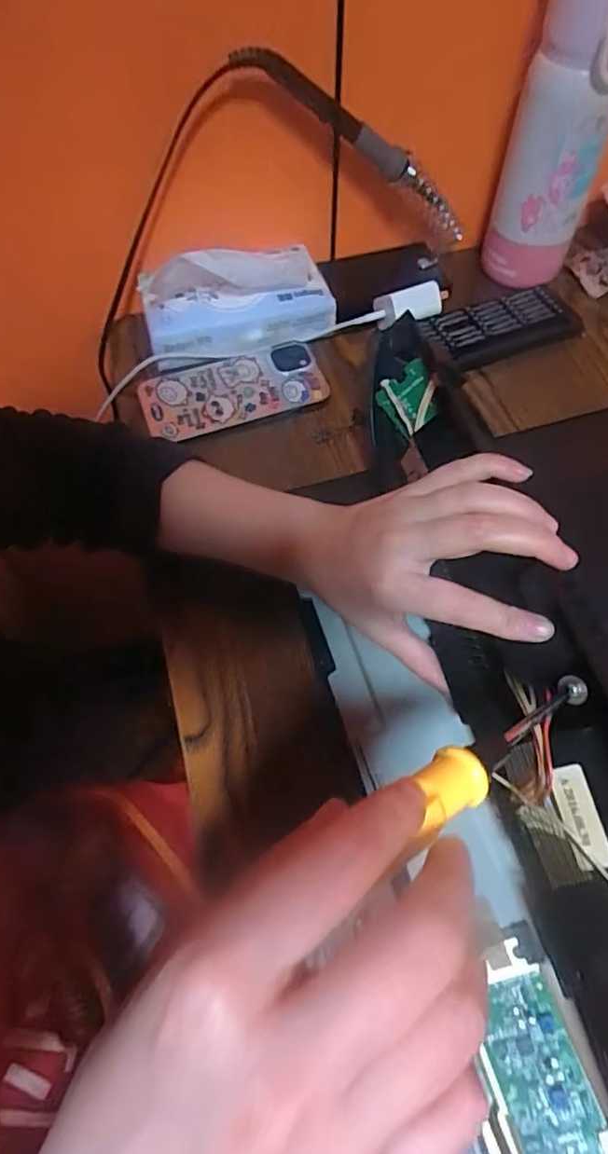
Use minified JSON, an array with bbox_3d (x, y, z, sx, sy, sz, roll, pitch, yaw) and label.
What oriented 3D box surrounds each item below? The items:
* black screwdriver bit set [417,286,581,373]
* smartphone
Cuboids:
[{"bbox_3d":[0.165,-0.209,0.485,0.120,0.018,0.059,-13,62,-7],"label":"black screwdriver bit set"},{"bbox_3d":[-0.056,-0.146,0.456,0.143,0.009,0.071,-15,62,-8],"label":"smartphone"}]

